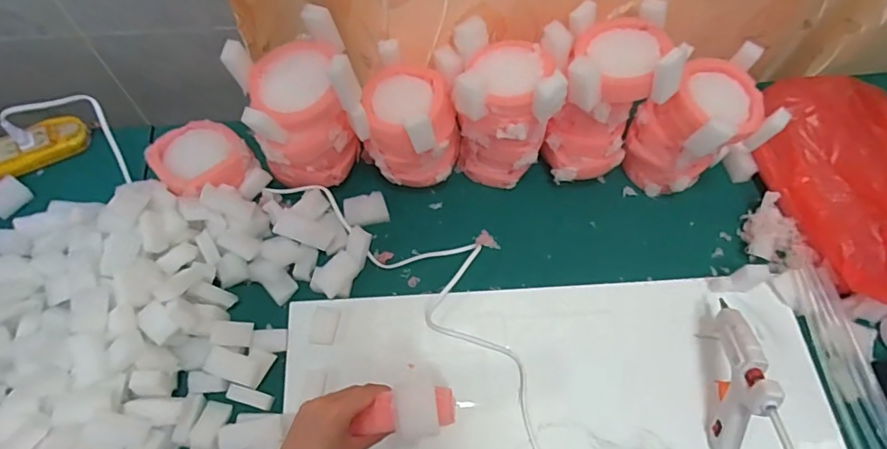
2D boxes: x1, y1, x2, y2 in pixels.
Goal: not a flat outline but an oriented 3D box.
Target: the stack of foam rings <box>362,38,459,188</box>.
[{"bbox_3d":[-0.045,-0.132,0.608,0.125,0.151,0.118,-1,63,-3],"label":"stack of foam rings"}]

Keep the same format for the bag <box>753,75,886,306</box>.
[{"bbox_3d":[0.500,-0.063,0.620,0.135,0.103,0.333,-6,63,-6],"label":"bag"}]

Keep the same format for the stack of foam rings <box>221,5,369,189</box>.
[{"bbox_3d":[-0.156,-0.128,0.578,0.116,0.169,0.090,-18,65,-11],"label":"stack of foam rings"}]

